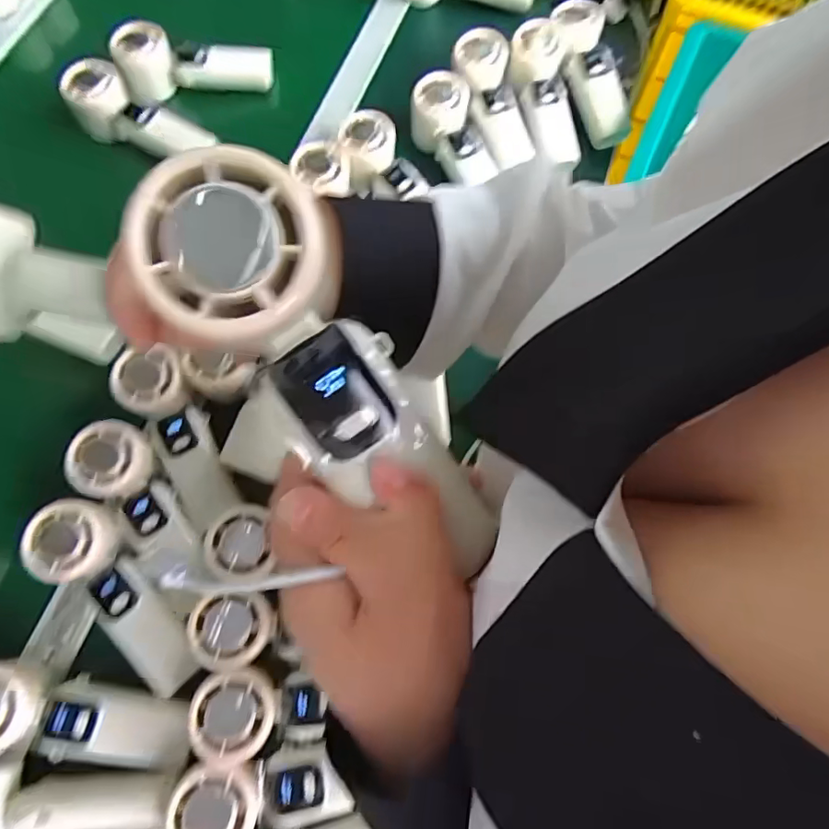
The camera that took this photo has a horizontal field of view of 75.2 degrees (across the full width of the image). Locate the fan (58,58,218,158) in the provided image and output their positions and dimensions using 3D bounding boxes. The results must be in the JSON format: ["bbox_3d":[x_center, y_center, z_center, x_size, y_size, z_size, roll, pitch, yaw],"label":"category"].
[{"bbox_3d":[-0.299,-0.325,0.594,0.163,0.046,0.060,22,71,-7],"label":"fan"}]

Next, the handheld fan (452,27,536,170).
[{"bbox_3d":[0.084,-0.342,0.580,0.059,0.041,0.149,-15,85,-6],"label":"handheld fan"}]

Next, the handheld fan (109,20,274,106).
[{"bbox_3d":[-0.250,-0.403,0.618,0.169,0.058,0.046,-6,70,-2],"label":"handheld fan"}]

